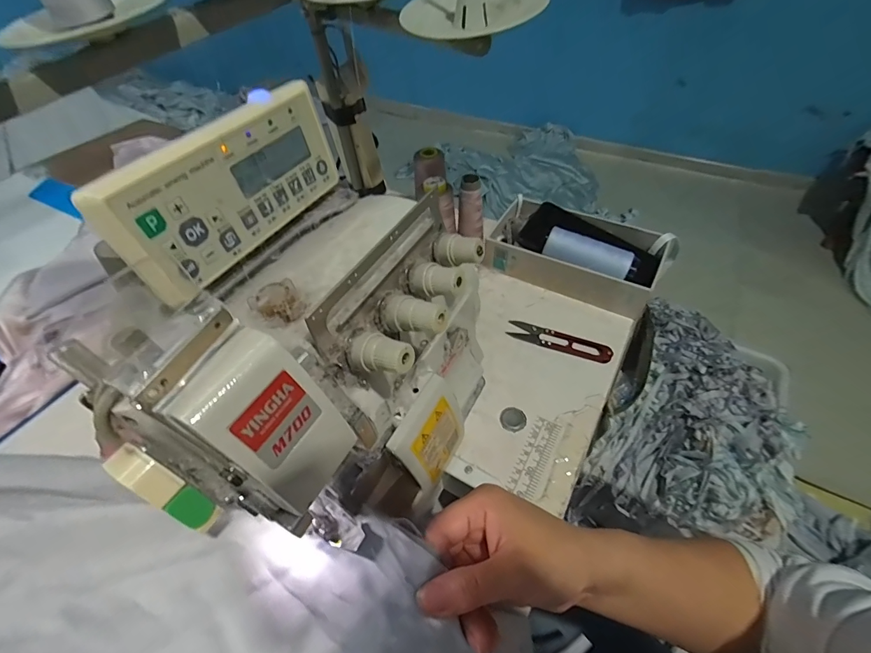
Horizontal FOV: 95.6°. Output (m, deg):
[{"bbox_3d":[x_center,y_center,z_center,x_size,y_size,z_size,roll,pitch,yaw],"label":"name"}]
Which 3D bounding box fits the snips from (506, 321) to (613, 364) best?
[{"bbox_3d":[0.142,0.017,0.458,0.116,0.010,0.025,19,55,17],"label":"snips"}]

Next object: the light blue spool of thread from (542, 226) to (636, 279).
[{"bbox_3d":[0.179,-0.087,0.462,0.097,0.030,0.027,21,56,18],"label":"light blue spool of thread"}]

